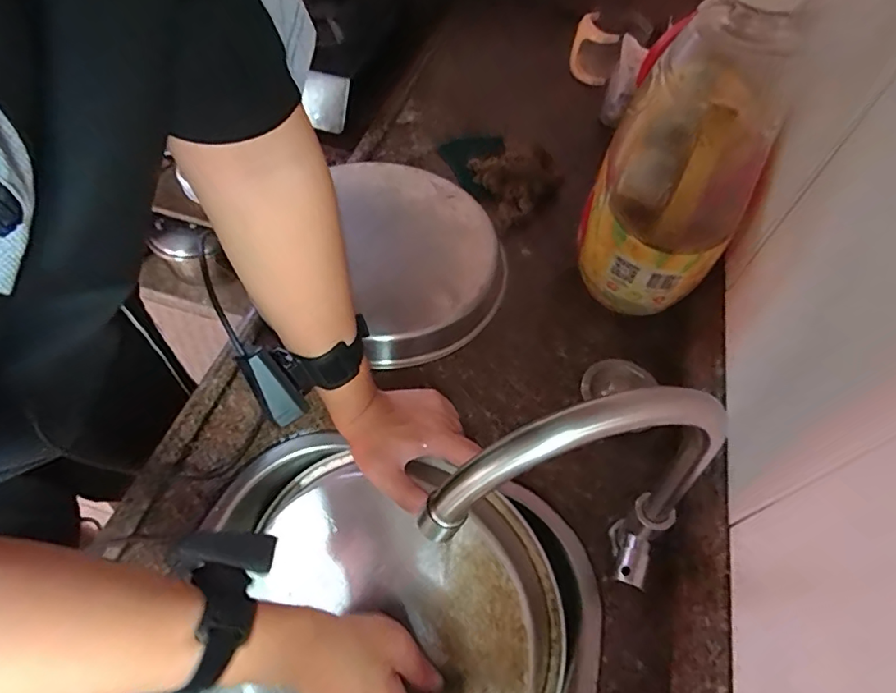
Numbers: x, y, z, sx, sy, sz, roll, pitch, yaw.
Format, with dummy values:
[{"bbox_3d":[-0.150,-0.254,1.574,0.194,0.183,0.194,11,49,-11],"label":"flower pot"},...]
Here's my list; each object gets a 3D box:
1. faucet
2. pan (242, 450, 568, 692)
[{"bbox_3d":[0.082,0.102,0.322,0.195,0.221,0.049,-7,57,-10],"label":"faucet"},{"bbox_3d":[-0.037,0.246,0.466,0.263,0.046,0.273,-2,81,15],"label":"pan"}]

